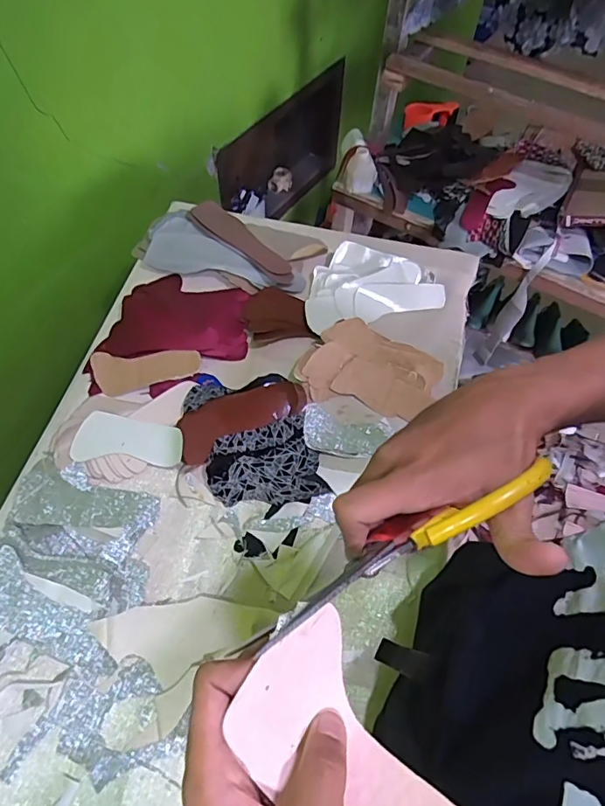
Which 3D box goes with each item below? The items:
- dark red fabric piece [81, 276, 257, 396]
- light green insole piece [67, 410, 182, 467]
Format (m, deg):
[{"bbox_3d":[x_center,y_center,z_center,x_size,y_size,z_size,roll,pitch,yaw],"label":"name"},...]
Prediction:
[{"bbox_3d":[-0.209,-0.115,0.830,0.219,0.030,0.246,13,59,6],"label":"dark red fabric piece"},{"bbox_3d":[-0.250,0.050,0.716,0.155,0.010,0.069,3,77,1],"label":"light green insole piece"}]

